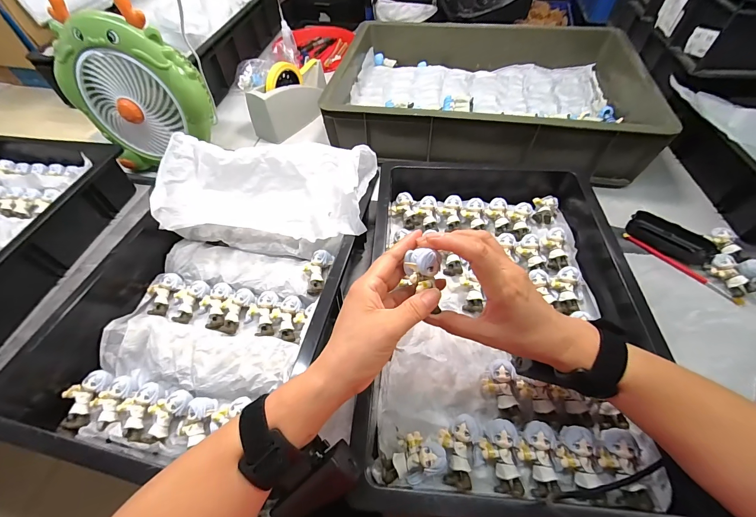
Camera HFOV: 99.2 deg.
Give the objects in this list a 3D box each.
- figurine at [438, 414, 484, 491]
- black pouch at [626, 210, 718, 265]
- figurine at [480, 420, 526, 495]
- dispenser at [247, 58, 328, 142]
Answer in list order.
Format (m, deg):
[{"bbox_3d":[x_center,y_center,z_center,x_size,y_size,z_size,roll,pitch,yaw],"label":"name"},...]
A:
[{"bbox_3d":[0.083,0.191,0.318,0.040,0.026,0.060,-4,54,-1],"label":"figurine"},{"bbox_3d":[0.455,-0.032,0.504,0.041,0.025,0.111,-39,62,-23],"label":"black pouch"},{"bbox_3d":[0.120,0.193,0.315,0.035,0.022,0.061,-5,70,-2],"label":"figurine"},{"bbox_3d":[-0.189,-0.363,0.722,0.081,0.111,0.199,32,61,22],"label":"dispenser"}]

